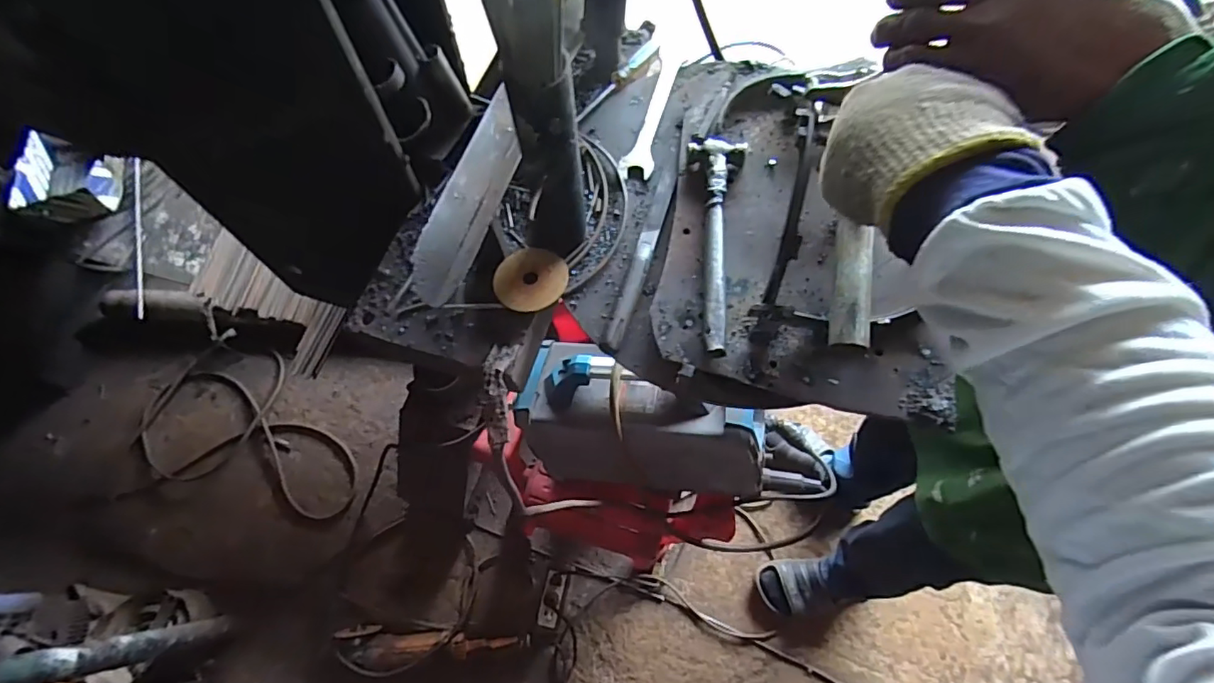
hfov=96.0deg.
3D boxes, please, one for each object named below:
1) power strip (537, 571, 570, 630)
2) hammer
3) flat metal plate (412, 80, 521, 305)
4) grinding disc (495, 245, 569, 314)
[{"bbox_3d":[-0.112,0.546,1.159,0.049,0.027,0.108,11,68,4],"label":"power strip"},{"bbox_3d":[0.110,-0.098,0.531,0.048,0.023,0.229,3,67,-1],"label":"hammer"},{"bbox_3d":[-0.123,-0.138,0.509,0.050,0.006,0.233,31,61,-27],"label":"flat metal plate"},{"bbox_3d":[-0.079,-0.063,0.561,0.075,0.011,0.074,1,67,-1],"label":"grinding disc"}]

